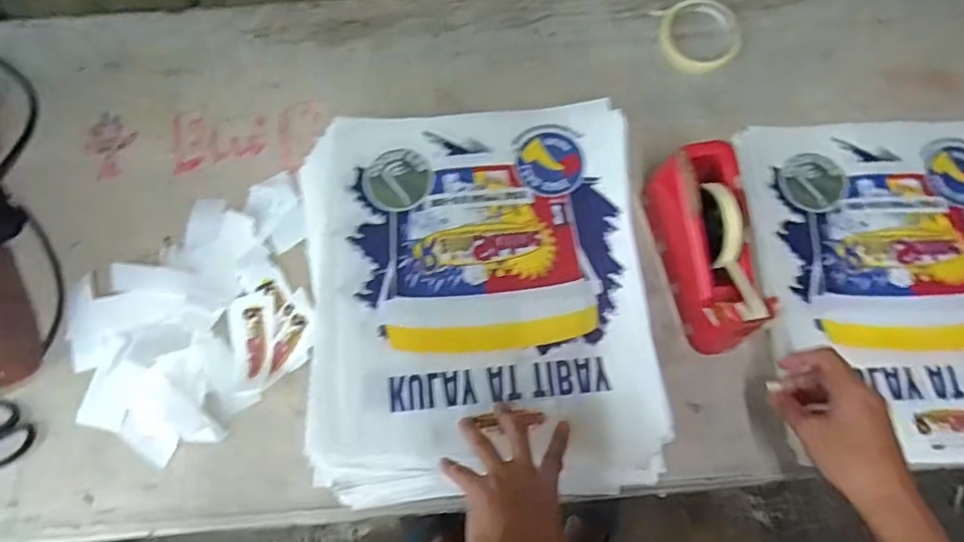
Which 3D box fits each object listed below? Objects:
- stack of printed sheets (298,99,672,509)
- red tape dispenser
[{"bbox_3d":[-0.007,0.021,0.605,0.352,0.036,0.410,-4,74,-1],"label":"stack of printed sheets"},{"bbox_3d":[0.233,-0.026,0.580,0.066,0.104,0.196,-10,74,-2],"label":"red tape dispenser"}]

